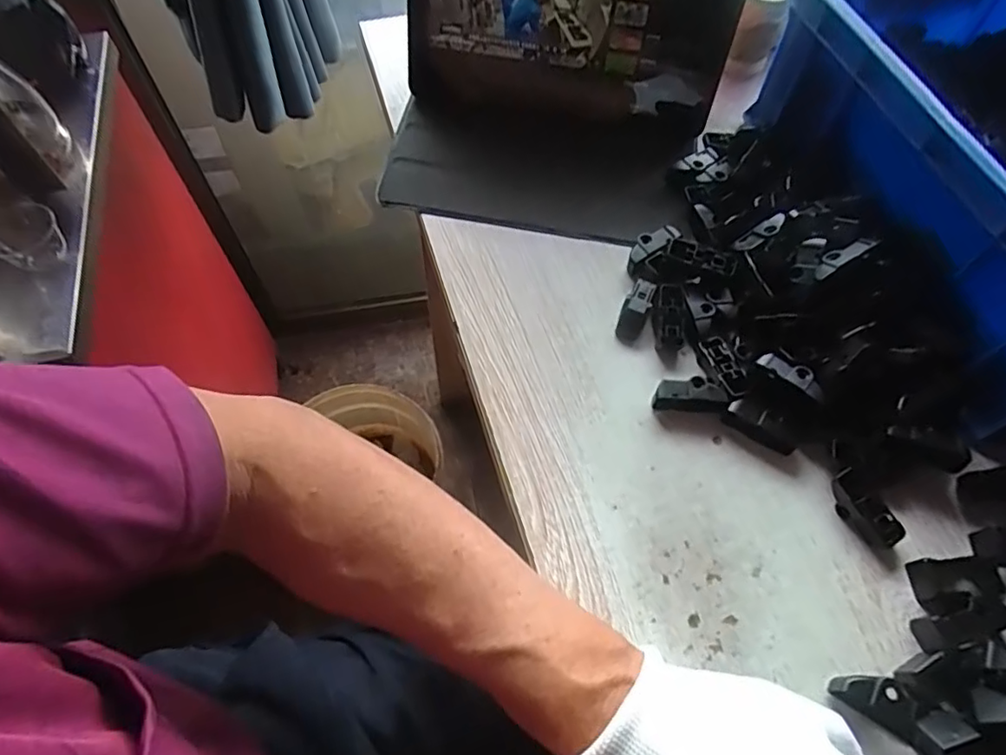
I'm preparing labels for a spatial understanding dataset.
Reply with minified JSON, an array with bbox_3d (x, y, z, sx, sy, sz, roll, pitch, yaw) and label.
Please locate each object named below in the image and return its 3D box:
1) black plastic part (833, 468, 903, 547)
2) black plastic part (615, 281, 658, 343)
[{"bbox_3d":[0.215,0.079,0.355,0.020,0.019,0.047,-31,67,-16],"label":"black plastic part"},{"bbox_3d":[0.093,-0.048,0.418,0.017,0.007,0.046,23,82,10],"label":"black plastic part"}]

